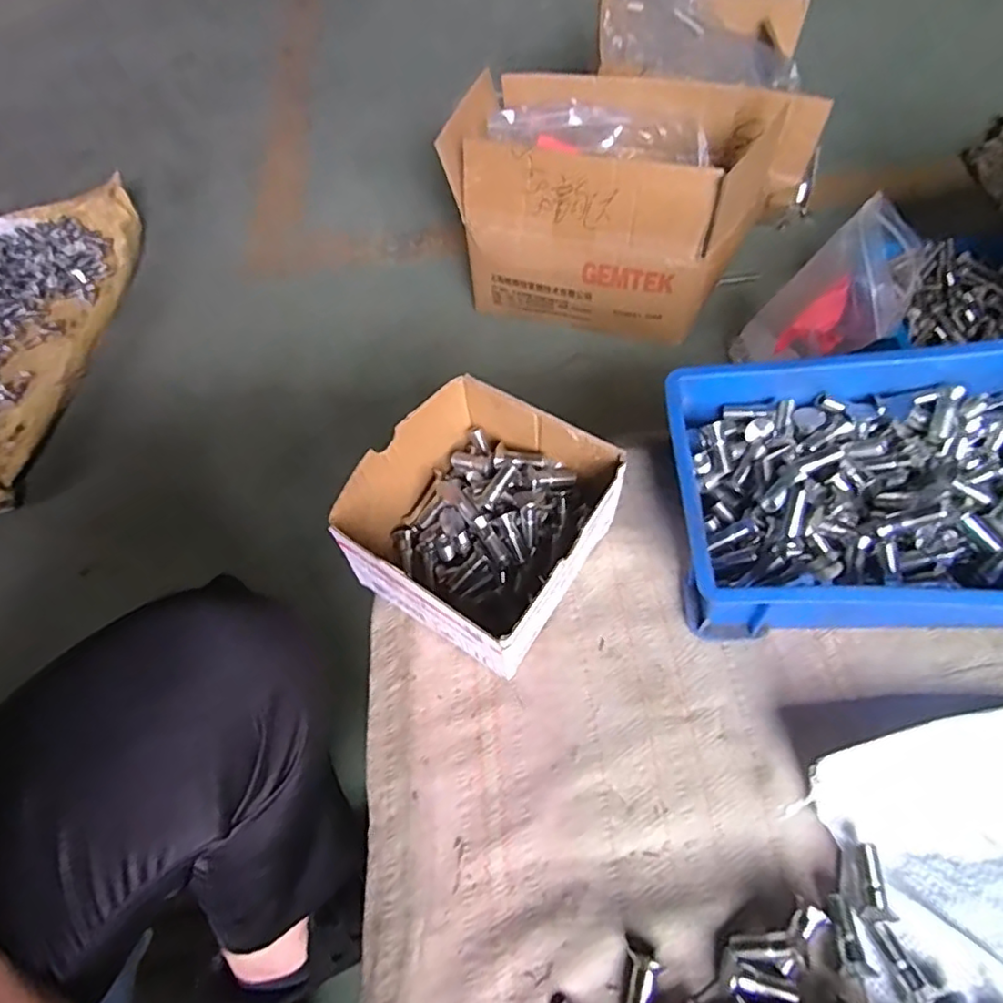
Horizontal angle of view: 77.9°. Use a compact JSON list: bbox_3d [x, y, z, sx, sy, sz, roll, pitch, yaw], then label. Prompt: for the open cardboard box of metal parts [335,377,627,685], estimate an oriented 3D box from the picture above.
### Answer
[{"bbox_3d":[-0.013,0.013,0.410,0.141,0.084,0.151,27,64,20],"label":"open cardboard box of metal parts"}]

